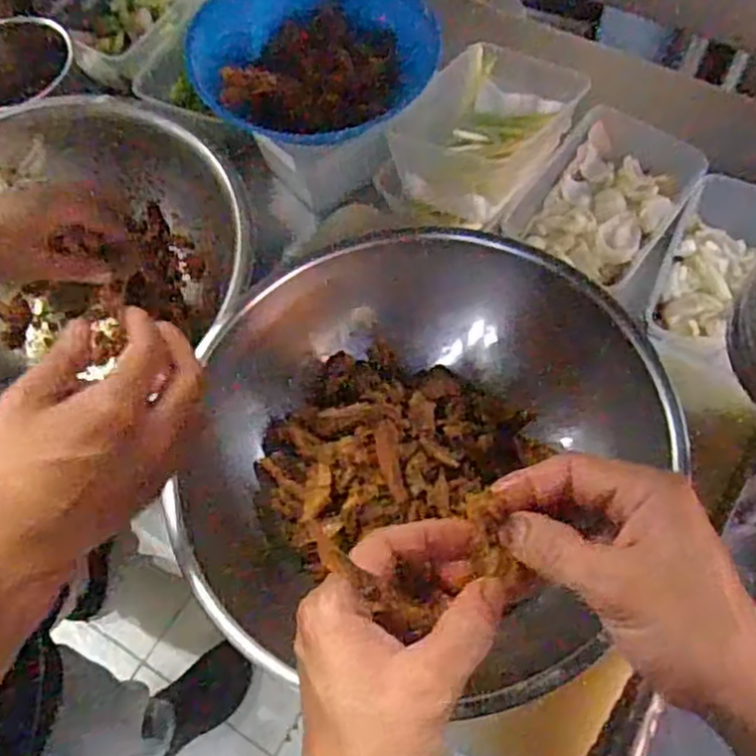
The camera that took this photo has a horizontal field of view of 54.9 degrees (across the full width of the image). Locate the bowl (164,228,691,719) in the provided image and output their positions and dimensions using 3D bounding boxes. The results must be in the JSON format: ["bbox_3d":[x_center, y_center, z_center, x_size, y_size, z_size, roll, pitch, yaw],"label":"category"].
[{"bbox_3d":[0.026,0.042,0.500,0.303,0.109,0.307,-1,64,2],"label":"bowl"}]

